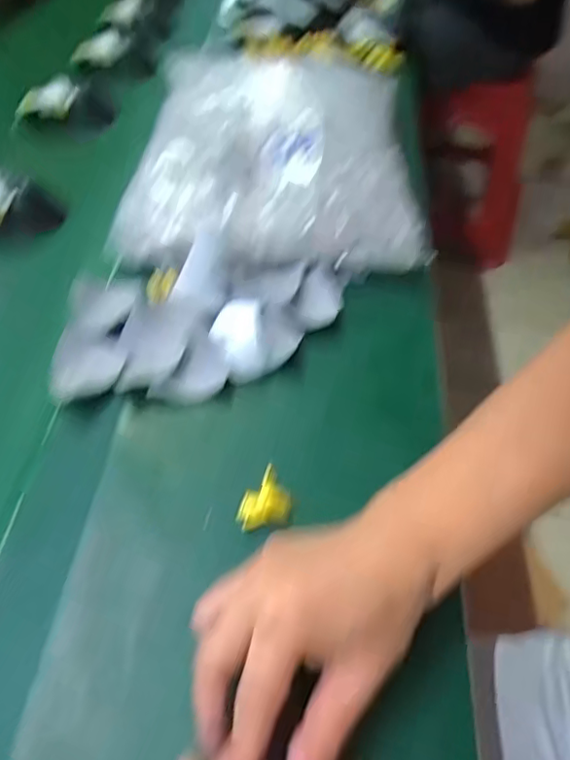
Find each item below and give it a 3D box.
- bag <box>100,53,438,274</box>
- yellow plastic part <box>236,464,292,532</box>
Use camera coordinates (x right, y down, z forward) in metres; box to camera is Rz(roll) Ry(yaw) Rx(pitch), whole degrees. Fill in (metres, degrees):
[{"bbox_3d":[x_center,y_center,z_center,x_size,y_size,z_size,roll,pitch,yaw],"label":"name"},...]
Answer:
[{"bbox_3d":[-0.013,-0.269,0.649,0.295,0.078,0.389,2,51,3],"label":"bag"},{"bbox_3d":[-0.015,0.088,0.408,0.032,0.020,0.038,49,63,-10],"label":"yellow plastic part"}]

